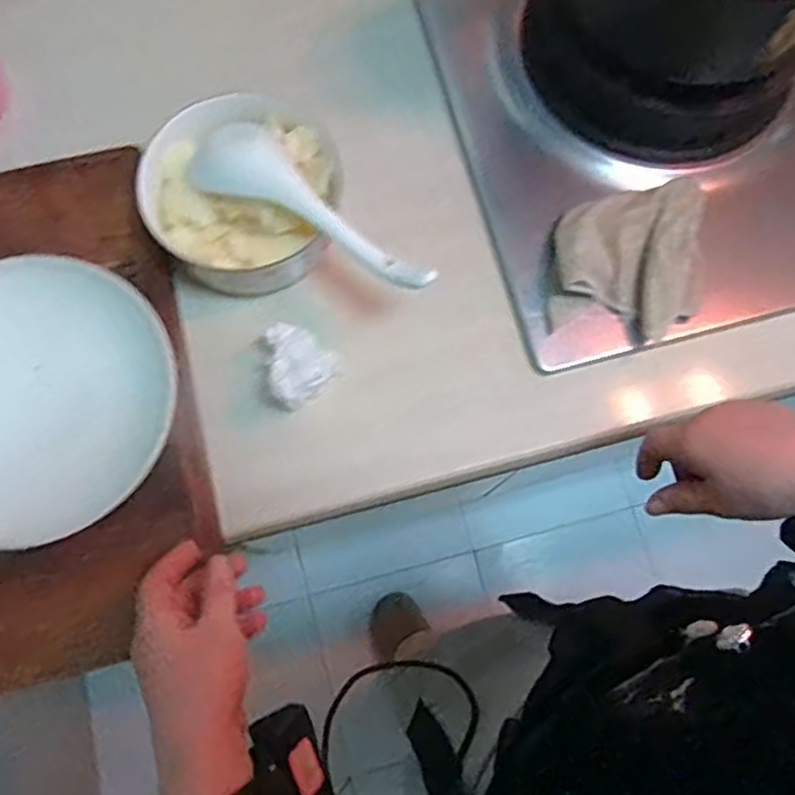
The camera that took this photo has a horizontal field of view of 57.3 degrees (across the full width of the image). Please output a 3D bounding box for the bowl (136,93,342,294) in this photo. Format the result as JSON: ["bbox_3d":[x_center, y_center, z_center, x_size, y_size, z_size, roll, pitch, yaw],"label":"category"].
[{"bbox_3d":[-0.119,-0.159,0.565,0.145,0.054,0.145,-29,78,-9],"label":"bowl"}]

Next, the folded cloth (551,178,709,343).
[{"bbox_3d":[0.180,-0.105,0.575,0.115,0.051,0.121,0,75,-2],"label":"folded cloth"}]

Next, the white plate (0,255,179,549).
[{"bbox_3d":[-0.251,0.000,0.497,0.190,0.036,0.181,0,75,-2],"label":"white plate"}]

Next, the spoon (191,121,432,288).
[{"bbox_3d":[-0.058,-0.143,0.536,0.212,0.050,0.063,30,76,6],"label":"spoon"}]

